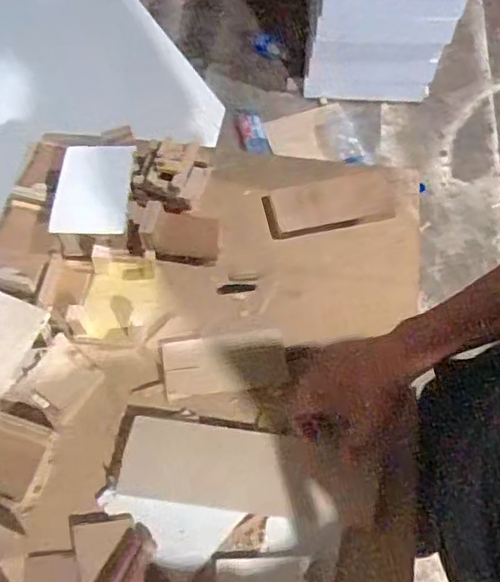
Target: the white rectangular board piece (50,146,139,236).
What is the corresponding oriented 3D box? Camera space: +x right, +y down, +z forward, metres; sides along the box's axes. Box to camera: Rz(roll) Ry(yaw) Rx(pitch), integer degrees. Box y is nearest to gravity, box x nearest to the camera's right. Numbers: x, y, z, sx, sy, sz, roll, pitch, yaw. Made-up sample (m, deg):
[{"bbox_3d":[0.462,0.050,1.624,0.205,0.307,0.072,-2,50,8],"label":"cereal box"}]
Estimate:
[{"bbox_3d":[-0.200,-0.128,0.790,0.092,0.120,0.007,2,26,-25],"label":"white rectangular board piece"}]

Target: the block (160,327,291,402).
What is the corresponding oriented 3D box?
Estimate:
[{"bbox_3d":[-0.028,0.080,0.693,0.135,0.012,0.065,-10,62,-3],"label":"block"}]

